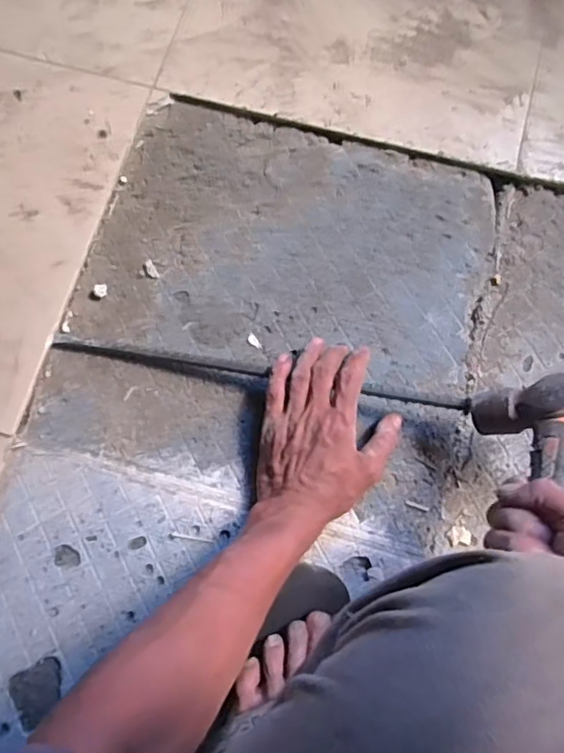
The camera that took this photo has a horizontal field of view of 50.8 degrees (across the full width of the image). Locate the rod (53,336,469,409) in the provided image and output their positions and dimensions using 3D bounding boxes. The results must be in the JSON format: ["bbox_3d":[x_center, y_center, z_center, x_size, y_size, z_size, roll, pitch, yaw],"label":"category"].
[{"bbox_3d":[-0.029,-0.005,0.550,0.387,0.017,0.009,9,76,8],"label":"rod"}]

